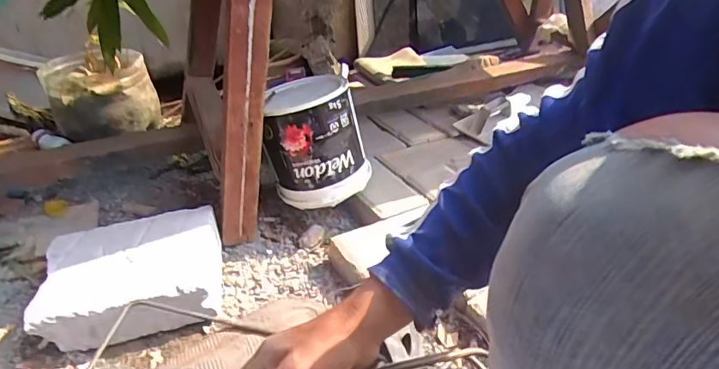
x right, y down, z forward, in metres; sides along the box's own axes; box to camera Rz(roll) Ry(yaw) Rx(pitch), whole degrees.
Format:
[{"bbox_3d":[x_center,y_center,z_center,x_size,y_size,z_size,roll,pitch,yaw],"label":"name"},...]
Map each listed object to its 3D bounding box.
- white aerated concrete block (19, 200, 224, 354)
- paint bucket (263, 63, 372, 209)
[{"bbox_3d":[-0.337,0.134,0.710,0.243,0.090,0.199,-4,29,-8],"label":"white aerated concrete block"},{"bbox_3d":[-0.076,-0.085,0.862,0.166,0.189,0.166,-3,29,-5],"label":"paint bucket"}]

